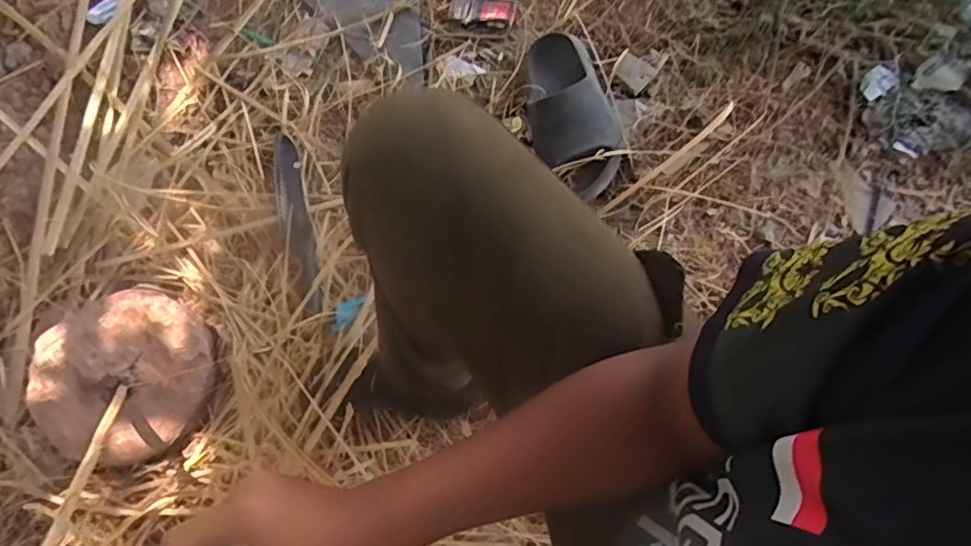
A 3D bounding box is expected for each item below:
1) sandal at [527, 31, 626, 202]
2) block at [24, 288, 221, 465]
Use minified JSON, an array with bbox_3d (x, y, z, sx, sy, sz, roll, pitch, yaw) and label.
[{"bbox_3d":[0.121,-0.238,0.850,0.122,0.095,0.262,-18,73,-5],"label":"sandal"},{"bbox_3d":[-0.457,0.132,0.763,0.192,0.089,0.207,29,75,9],"label":"block"}]

